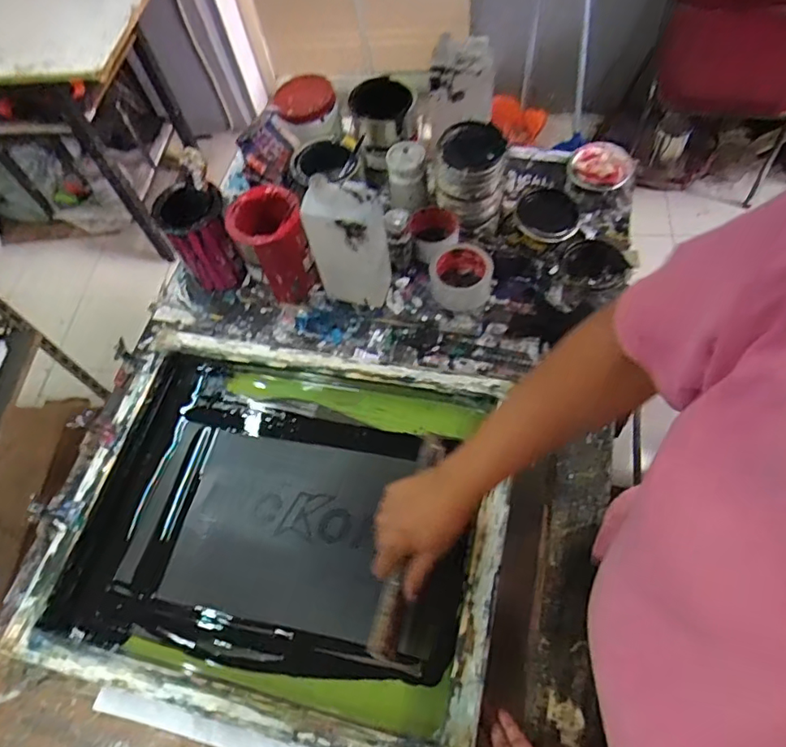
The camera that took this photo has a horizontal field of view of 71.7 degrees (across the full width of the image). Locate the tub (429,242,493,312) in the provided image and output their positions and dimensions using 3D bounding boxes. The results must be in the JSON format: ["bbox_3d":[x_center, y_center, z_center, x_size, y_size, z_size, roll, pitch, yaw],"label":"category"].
[{"bbox_3d":[0.103,-0.147,0.844,0.098,0.064,0.084,13,63,12],"label":"tub"}]

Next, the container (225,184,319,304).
[{"bbox_3d":[-0.182,-0.198,0.840,0.104,0.139,0.118,-24,62,-6],"label":"container"}]

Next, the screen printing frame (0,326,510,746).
[{"bbox_3d":[-0.143,0.188,0.712,0.566,0.055,0.461,8,64,12],"label":"screen printing frame"}]

